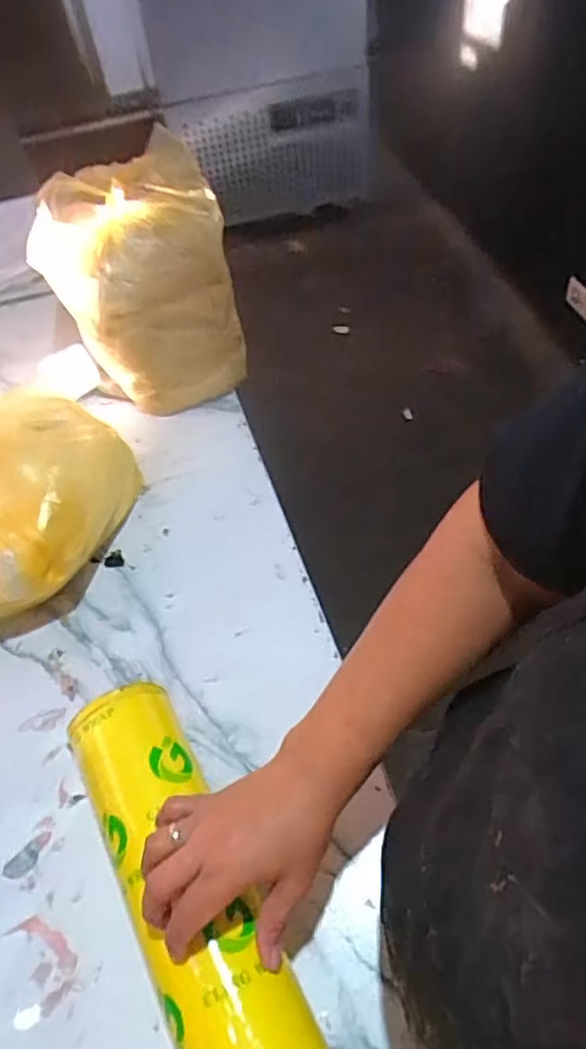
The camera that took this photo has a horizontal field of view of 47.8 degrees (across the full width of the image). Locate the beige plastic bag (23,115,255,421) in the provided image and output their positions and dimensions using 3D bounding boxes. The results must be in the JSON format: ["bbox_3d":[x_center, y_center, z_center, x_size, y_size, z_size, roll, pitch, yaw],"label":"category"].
[{"bbox_3d":[-0.190,-0.304,0.834,0.211,0.215,0.257,-15,53,-6],"label":"beige plastic bag"}]

